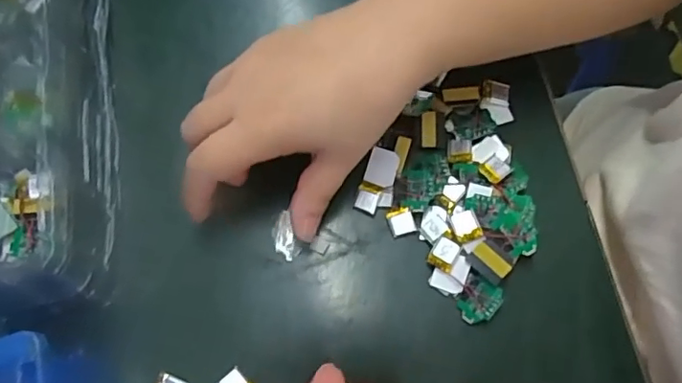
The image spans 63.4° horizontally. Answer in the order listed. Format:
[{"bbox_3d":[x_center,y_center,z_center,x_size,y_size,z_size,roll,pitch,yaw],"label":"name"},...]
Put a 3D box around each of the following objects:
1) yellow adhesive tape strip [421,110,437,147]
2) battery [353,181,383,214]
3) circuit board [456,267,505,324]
[{"bbox_3d":[0.054,-0.038,0.337,0.009,0.004,0.022,0,89,2],"label":"yellow adhesive tape strip"},{"bbox_3d":[0.016,0.003,0.326,0.013,0.005,0.016,21,73,9],"label":"battery"},{"bbox_3d":[0.076,0.059,0.302,0.021,0.004,0.027,22,89,27],"label":"circuit board"}]

